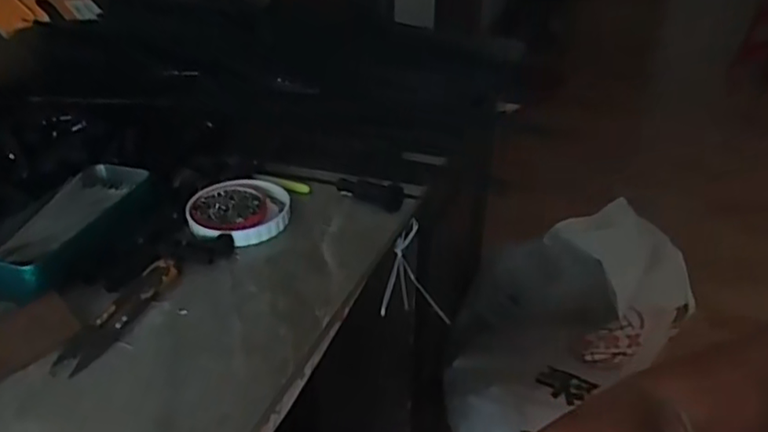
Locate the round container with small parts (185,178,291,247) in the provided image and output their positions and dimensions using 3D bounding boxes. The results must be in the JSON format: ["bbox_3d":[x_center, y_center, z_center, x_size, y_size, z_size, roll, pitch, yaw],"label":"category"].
[{"bbox_3d":[-0.128,-0.004,0.555,0.086,0.014,0.091,0,32,0],"label":"round container with small parts"}]

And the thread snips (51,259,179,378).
[{"bbox_3d":[-0.187,0.068,0.442,0.028,0.006,0.113,10,34,16],"label":"thread snips"}]

